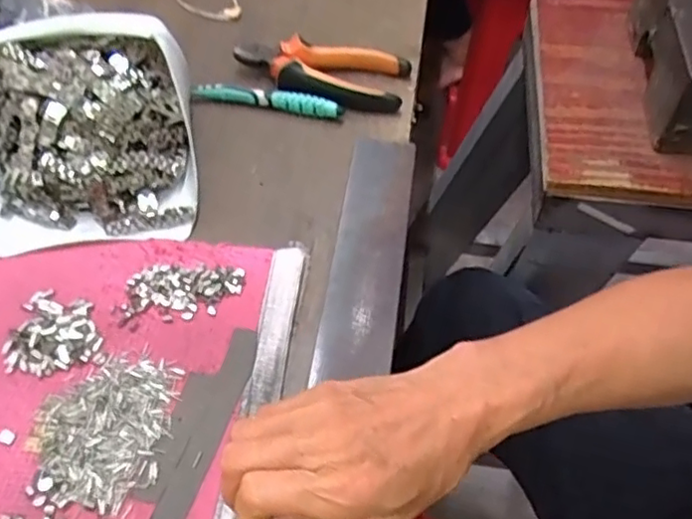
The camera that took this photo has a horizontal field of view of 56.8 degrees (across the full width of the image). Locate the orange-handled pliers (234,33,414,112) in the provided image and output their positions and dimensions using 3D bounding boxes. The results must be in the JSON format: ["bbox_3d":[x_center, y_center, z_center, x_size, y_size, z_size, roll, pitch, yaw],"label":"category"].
[{"bbox_3d":[-0.024,-0.163,0.557,0.148,0.028,0.068,10,55,9],"label":"orange-handled pliers"}]

